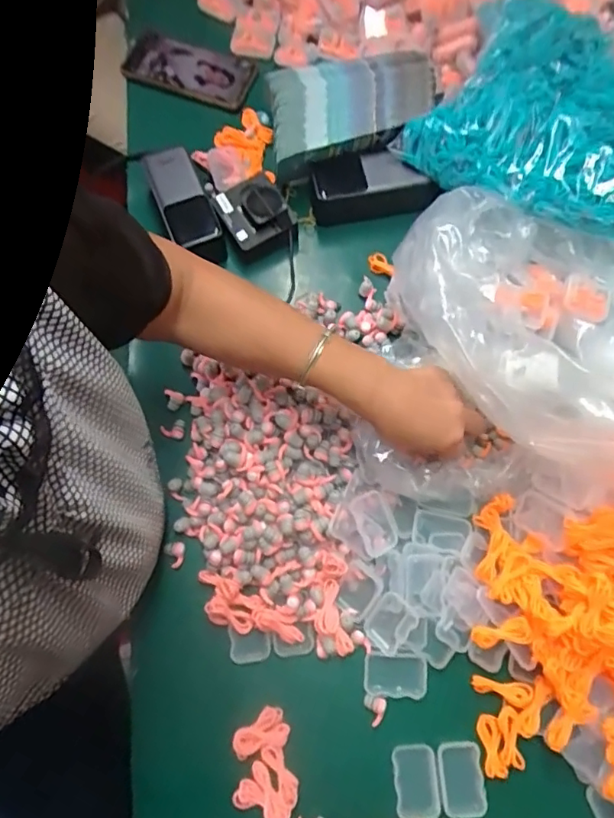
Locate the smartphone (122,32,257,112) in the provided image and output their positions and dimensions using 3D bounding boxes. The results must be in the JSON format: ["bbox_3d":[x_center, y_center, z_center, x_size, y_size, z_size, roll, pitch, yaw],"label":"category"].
[{"bbox_3d":[-0.152,-0.452,0.722,0.175,0.014,0.093,23,74,7],"label":"smartphone"}]

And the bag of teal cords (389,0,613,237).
[{"bbox_3d":[0.272,-0.313,0.571,0.276,0.080,0.223,30,75,8],"label":"bag of teal cords"}]

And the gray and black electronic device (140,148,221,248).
[{"bbox_3d":[-0.142,-0.239,0.603,0.051,0.021,0.137,-23,75,-7],"label":"gray and black electronic device"}]

